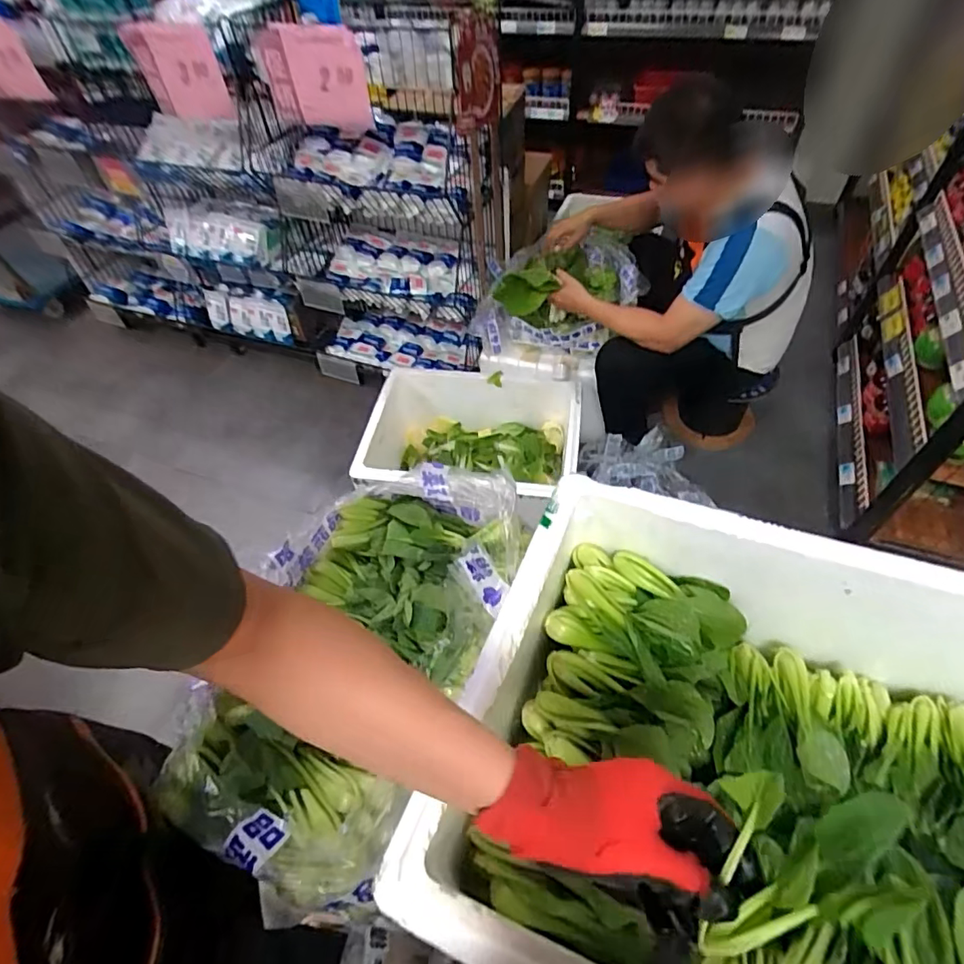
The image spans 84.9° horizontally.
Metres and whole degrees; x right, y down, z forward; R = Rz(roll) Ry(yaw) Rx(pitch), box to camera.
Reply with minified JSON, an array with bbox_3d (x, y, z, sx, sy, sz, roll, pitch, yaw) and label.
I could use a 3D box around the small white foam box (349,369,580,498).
[{"bbox_3d":[-0.041,-0.089,1.602,0.635,0.258,0.448,7,52,9],"label":"small white foam box"}]

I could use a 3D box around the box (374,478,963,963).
[{"bbox_3d":[0.282,0.275,0.473,0.582,0.199,0.427,17,55,17],"label":"box"}]

